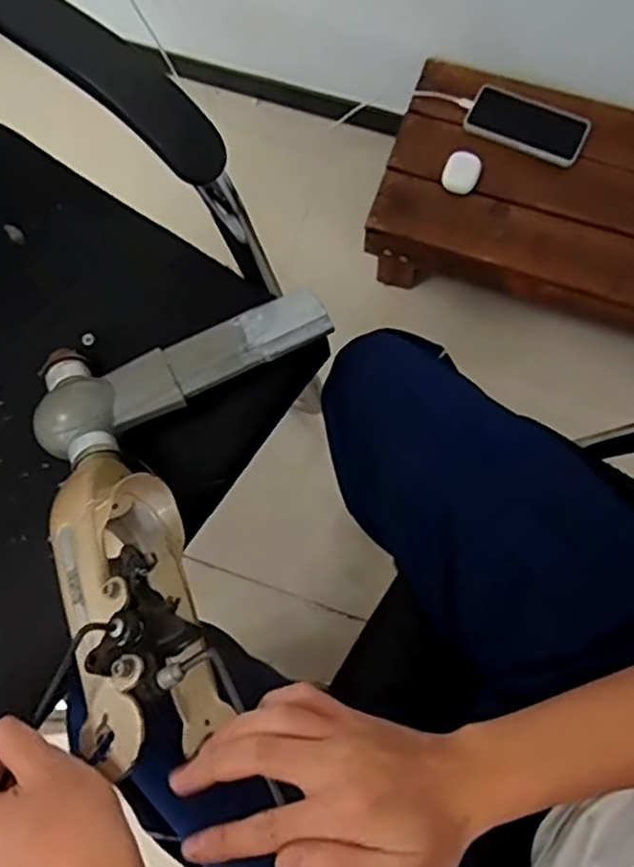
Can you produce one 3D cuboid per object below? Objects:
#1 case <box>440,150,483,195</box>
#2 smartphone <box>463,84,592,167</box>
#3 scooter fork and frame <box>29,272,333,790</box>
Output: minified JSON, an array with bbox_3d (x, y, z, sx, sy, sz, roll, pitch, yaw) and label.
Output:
[{"bbox_3d":[0.204,-0.369,0.988,0.051,0.033,0.051,25,77,8],"label":"case"},{"bbox_3d":[0.298,-0.441,0.997,0.166,0.016,0.084,26,84,12],"label":"smartphone"},{"bbox_3d":[-0.094,0.044,0.507,0.245,0.154,0.332,-12,74,-1],"label":"scooter fork and frame"}]

